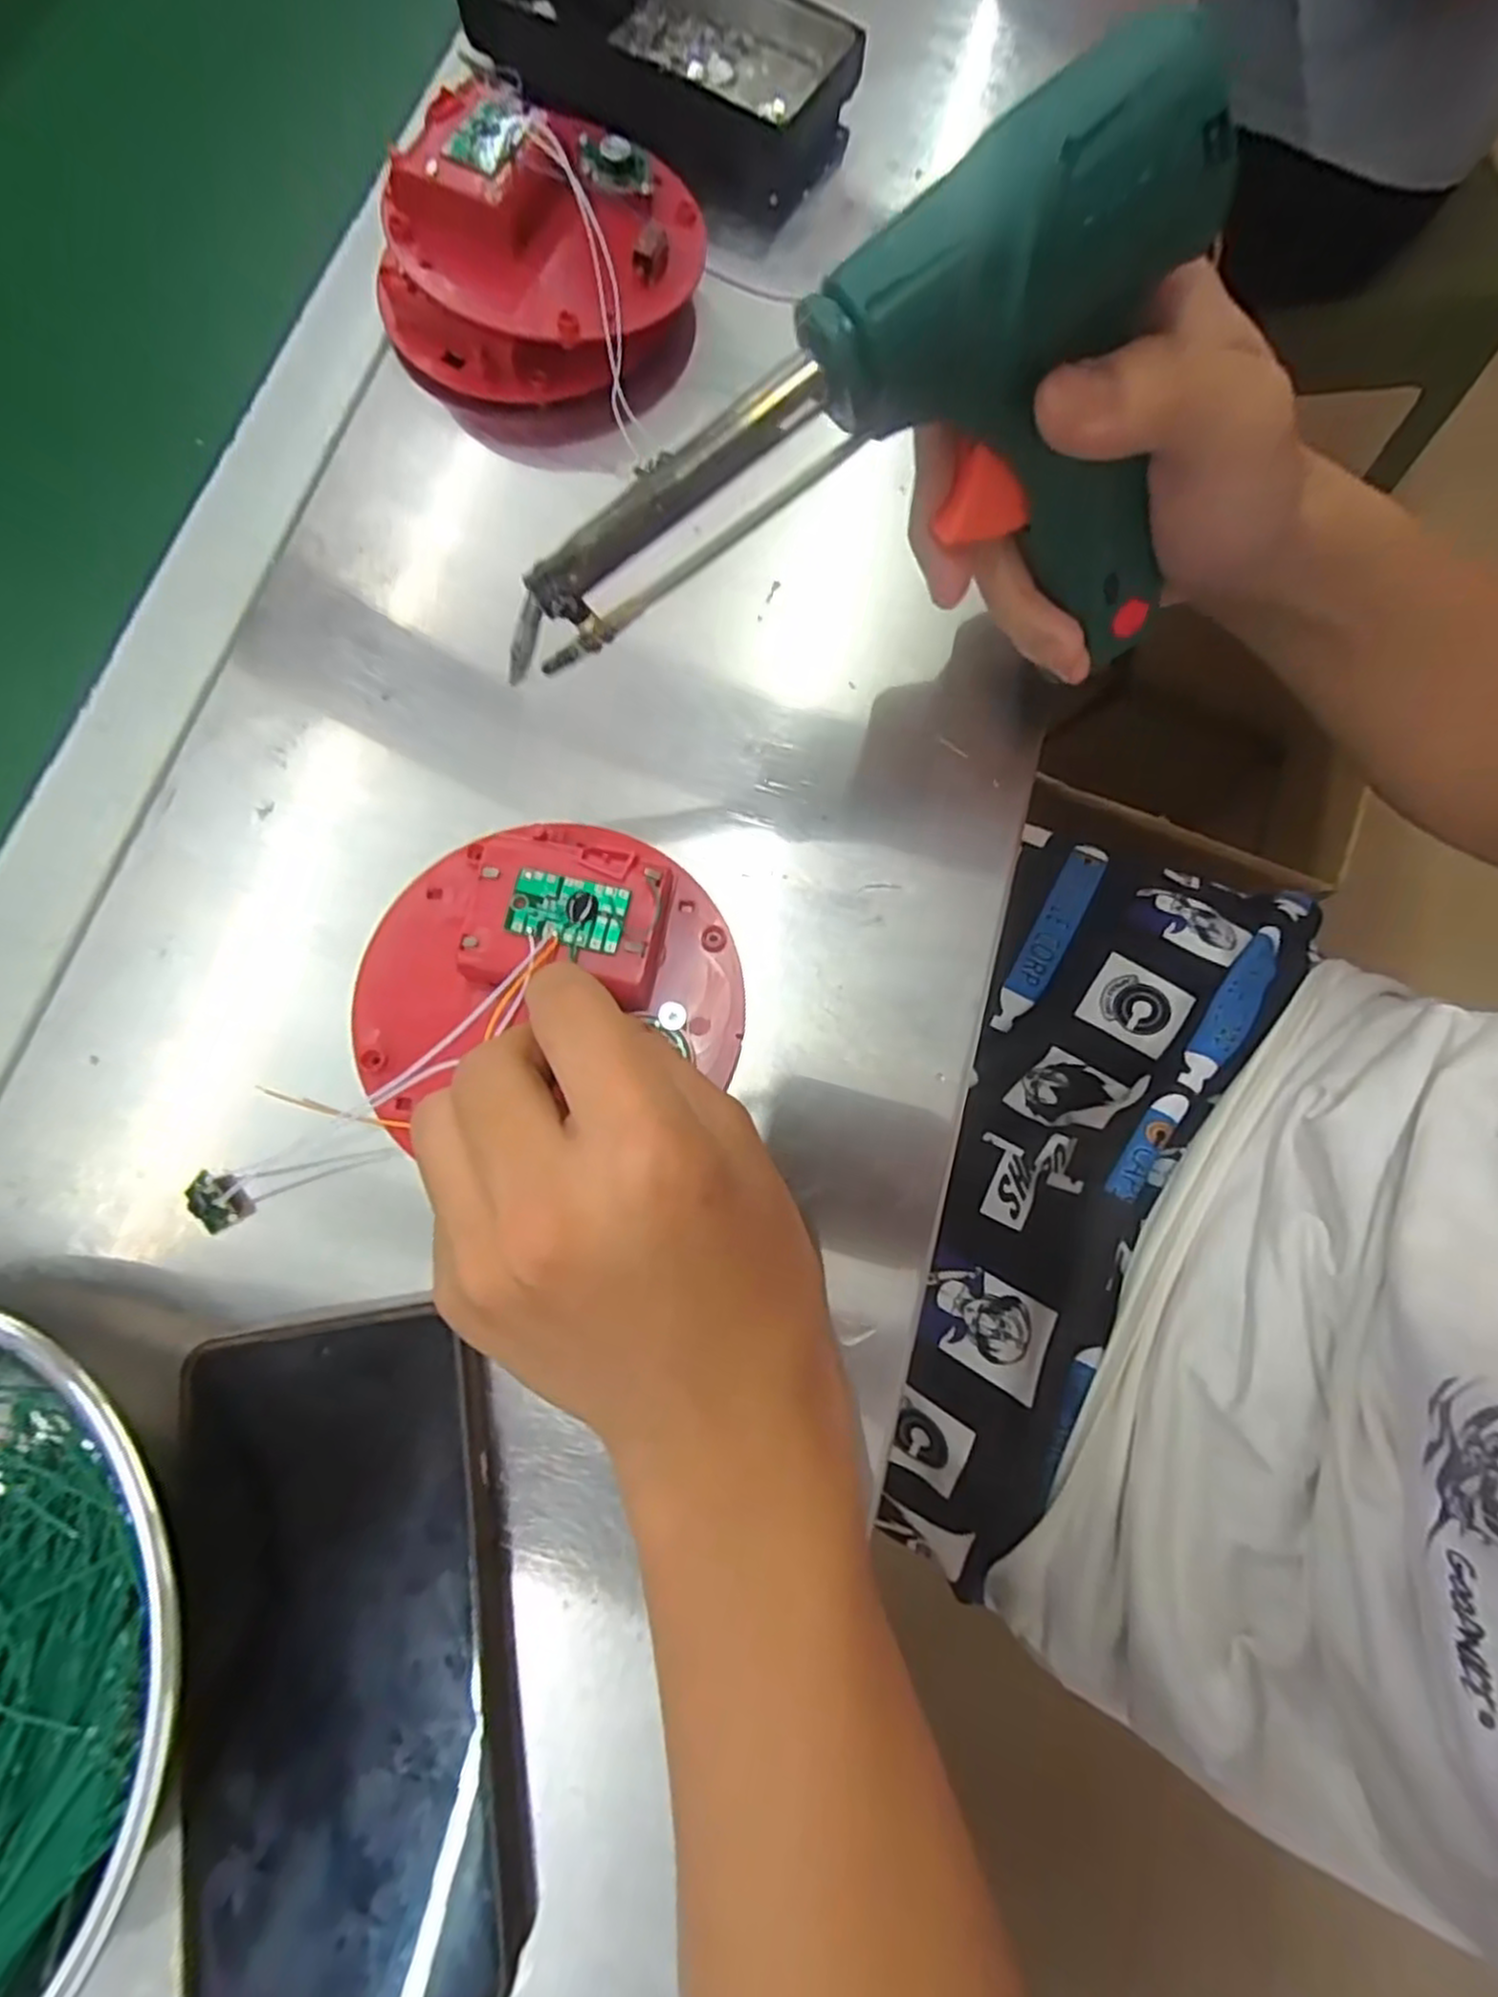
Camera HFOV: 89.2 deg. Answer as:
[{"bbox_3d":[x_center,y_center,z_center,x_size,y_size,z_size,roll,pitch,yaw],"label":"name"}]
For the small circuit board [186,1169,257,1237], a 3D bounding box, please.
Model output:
[{"bbox_3d":[-0.161,0.061,0.230,0.014,0.004,0.018,-38,97,-16],"label":"small circuit board"}]

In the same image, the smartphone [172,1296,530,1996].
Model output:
[{"bbox_3d":[-0.107,0.170,0.200,0.081,0.014,0.160,-9,77,-3],"label":"smartphone"}]

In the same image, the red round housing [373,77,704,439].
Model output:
[{"bbox_3d":[-0.081,-0.298,0.302,0.121,0.063,0.113,0,76,-1],"label":"red round housing"}]

